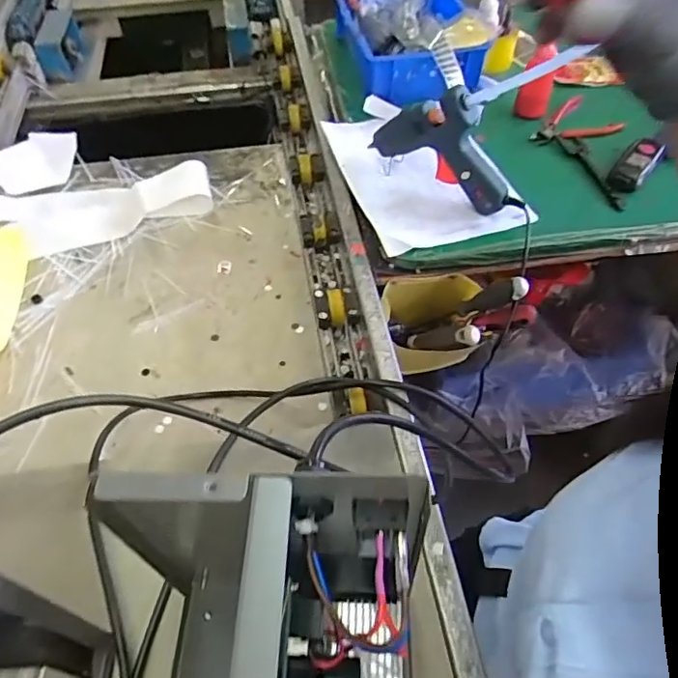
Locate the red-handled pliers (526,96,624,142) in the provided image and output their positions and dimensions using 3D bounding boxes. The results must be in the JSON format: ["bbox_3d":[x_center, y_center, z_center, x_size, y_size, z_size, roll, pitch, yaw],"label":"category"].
[{"bbox_3d":[0.354,-0.337,0.838,0.138,0.024,0.070,-6,52,-4],"label":"red-handled pliers"}]

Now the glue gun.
[{"bbox_3d":[0.130,-0.256,0.697,0.195,0.127,0.035,32,60,23],"label":"glue gun"}]

